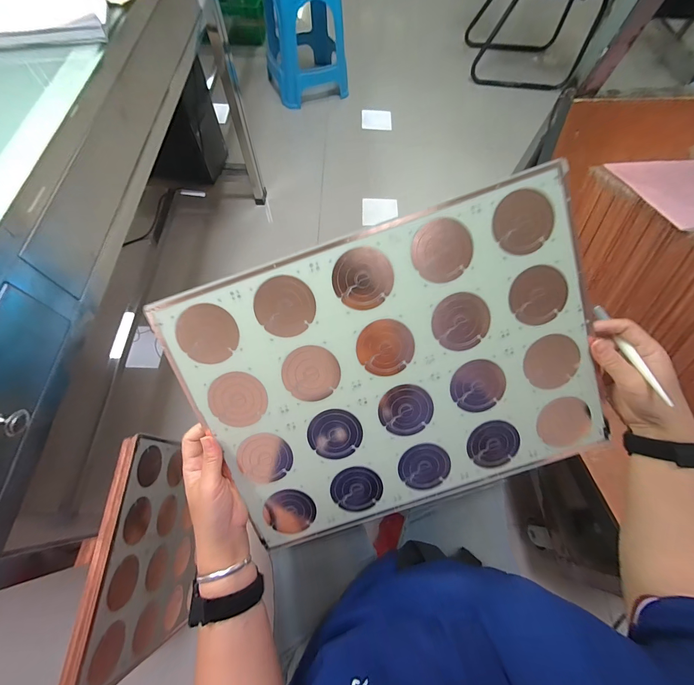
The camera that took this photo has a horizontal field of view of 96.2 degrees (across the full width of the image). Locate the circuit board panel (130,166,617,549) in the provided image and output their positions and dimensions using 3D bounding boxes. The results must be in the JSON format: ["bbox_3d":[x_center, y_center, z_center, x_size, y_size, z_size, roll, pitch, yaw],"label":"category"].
[{"bbox_3d":[0.057,0.040,0.353,0.436,0.007,0.327,-19,103,2],"label":"circuit board panel"}]

